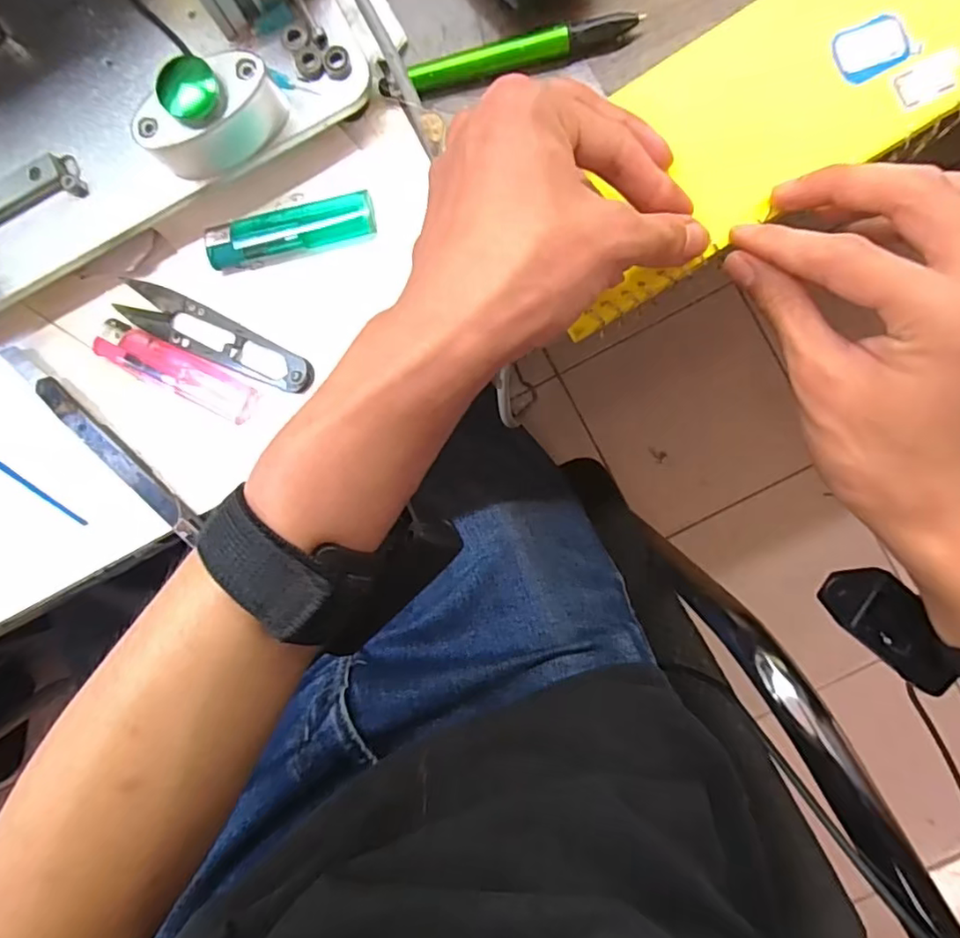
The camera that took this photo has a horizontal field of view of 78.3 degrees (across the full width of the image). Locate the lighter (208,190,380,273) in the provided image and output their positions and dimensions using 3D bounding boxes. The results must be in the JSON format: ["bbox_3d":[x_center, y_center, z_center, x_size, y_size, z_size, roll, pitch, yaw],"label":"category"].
[{"bbox_3d":[-0.086,-0.110,0.267,0.075,0.009,0.020,-10,89,6],"label":"lighter"}]

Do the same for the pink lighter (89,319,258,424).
[{"bbox_3d":[-0.141,-0.046,0.271,0.077,0.010,0.019,26,93,6],"label":"pink lighter"}]

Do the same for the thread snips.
[{"bbox_3d":[-0.123,-0.061,0.276,0.099,0.007,0.022,25,93,6],"label":"thread snips"}]

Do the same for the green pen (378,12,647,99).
[{"bbox_3d":[0.013,-0.182,0.260,0.114,0.017,0.013,-10,89,6],"label":"green pen"}]

